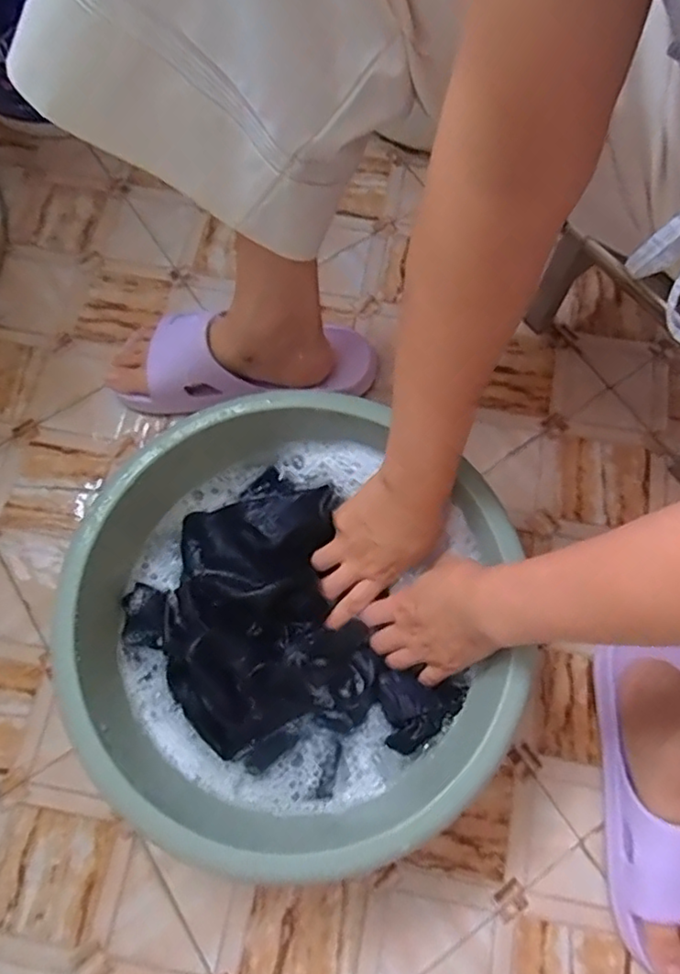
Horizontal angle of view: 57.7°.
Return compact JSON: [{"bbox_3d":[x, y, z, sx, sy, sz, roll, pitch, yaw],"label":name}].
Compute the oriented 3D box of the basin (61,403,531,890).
[{"bbox_3d":[-0.040,0.103,0.510,0.321,0.128,0.333,0,72,1],"label":"basin"}]

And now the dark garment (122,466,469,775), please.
[{"bbox_3d":[-0.043,0.118,0.489,0.185,0.037,0.248,-38,75,-12],"label":"dark garment"}]

